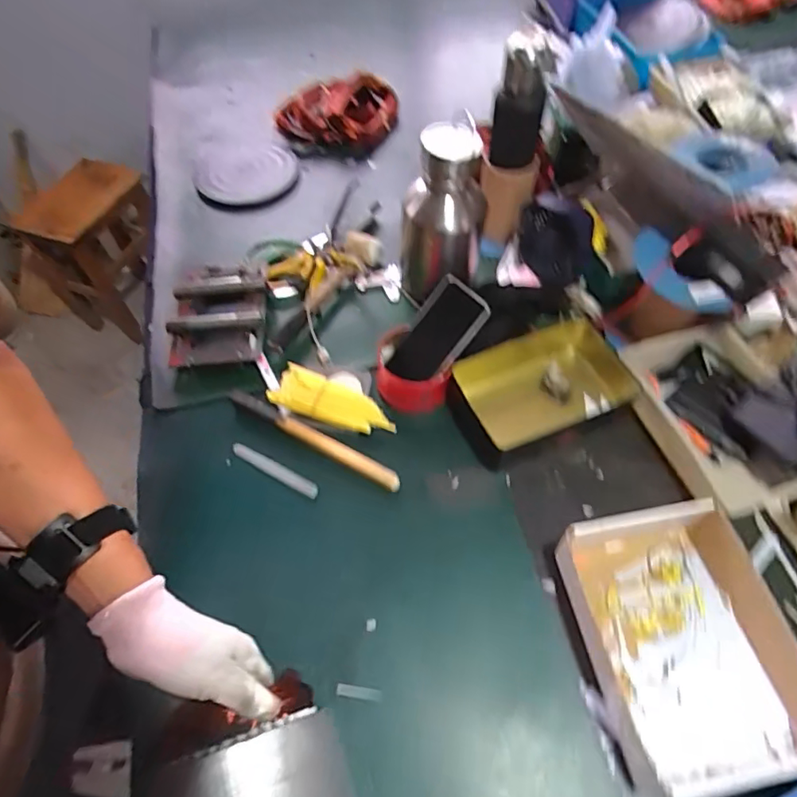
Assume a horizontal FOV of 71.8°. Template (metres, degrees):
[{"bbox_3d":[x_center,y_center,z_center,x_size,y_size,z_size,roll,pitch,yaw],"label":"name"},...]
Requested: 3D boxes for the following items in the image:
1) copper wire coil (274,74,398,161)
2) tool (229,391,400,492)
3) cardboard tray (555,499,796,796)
[{"bbox_3d":[-0.127,-0.578,1.101,0.223,0.066,0.172,19,59,13],"label":"copper wire coil"},{"bbox_3d":[-0.117,0.051,0.734,0.268,0.014,0.021,26,61,17],"label":"tool"},{"bbox_3d":[0.287,0.243,0.561,0.190,0.072,0.253,-7,57,-3],"label":"cardboard tray"}]

